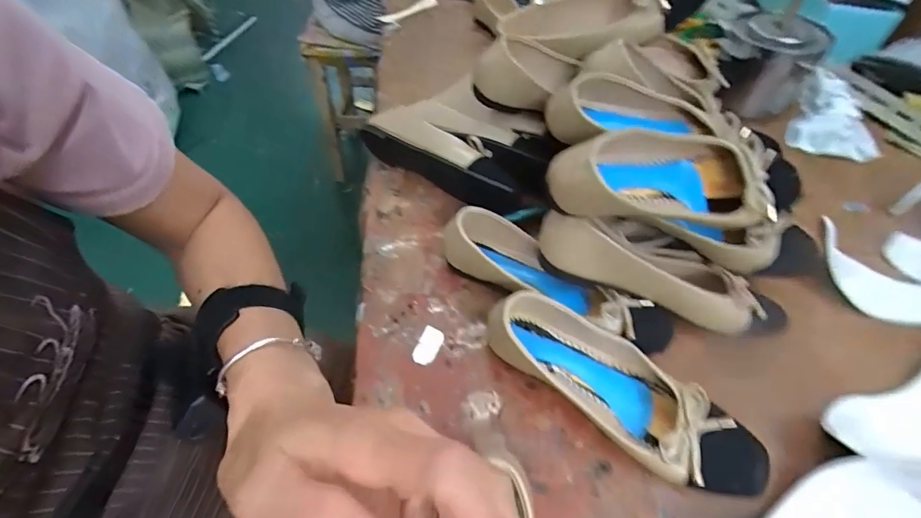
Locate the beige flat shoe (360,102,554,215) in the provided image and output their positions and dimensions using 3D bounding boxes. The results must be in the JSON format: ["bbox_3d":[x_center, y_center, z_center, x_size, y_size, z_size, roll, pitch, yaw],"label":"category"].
[{"bbox_3d":[-0.010,-0.130,0.548,0.251,0.082,0.084,22,55,16],"label":"beige flat shoe"}]

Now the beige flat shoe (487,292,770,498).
[{"bbox_3d":[0.135,0.109,0.372,0.243,0.058,0.089,32,58,22],"label":"beige flat shoe"}]

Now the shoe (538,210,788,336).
[{"bbox_3d":[0.199,0.012,0.411,0.247,0.070,0.077,18,52,-1],"label":"shoe"}]

